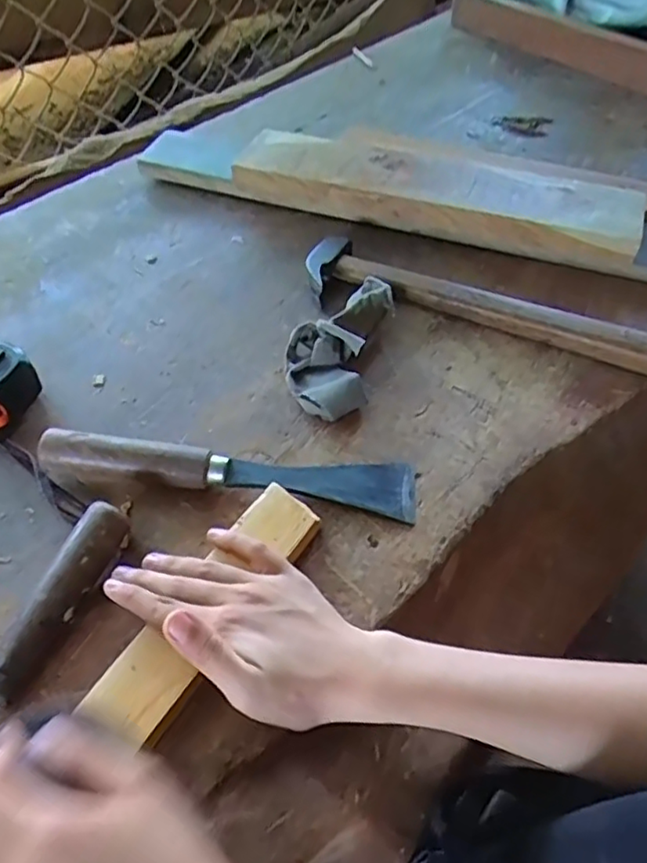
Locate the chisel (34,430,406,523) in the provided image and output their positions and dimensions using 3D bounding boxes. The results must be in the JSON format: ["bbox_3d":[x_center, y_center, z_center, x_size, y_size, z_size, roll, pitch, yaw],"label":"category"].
[{"bbox_3d":[-0.065,0.024,0.444,0.259,0.029,0.043,5,52,5],"label":"chisel"}]

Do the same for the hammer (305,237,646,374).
[{"bbox_3d":[0.152,-0.092,0.540,0.363,0.030,0.073,21,55,17],"label":"hammer"}]

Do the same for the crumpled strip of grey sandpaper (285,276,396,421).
[{"bbox_3d":[0.011,-0.076,0.520,0.073,0.042,0.142,13,53,11],"label":"crumpled strip of grey sandpaper"}]

